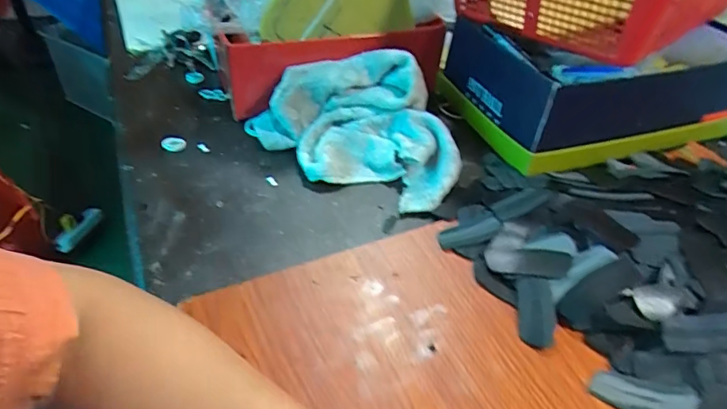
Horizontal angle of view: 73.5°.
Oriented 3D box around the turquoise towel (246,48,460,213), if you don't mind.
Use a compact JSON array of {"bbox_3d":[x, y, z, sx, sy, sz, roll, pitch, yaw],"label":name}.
[{"bbox_3d":[0.000,-0.095,0.516,0.147,0.074,0.211,-27,50,-33],"label":"turquoise towel"}]

